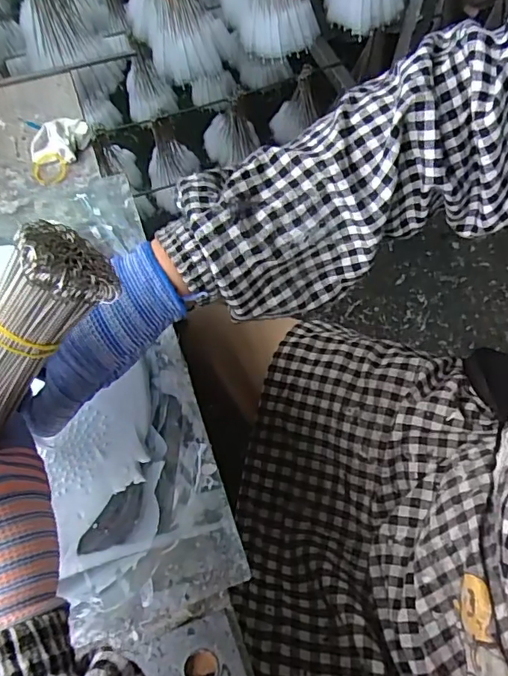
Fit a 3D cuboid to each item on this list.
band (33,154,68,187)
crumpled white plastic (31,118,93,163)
[{"bbox_3d":[-0.188,-0.153,0.472,0.031,0.004,0.032,0,80,-1],"label":"band"},{"bbox_3d":[-0.178,-0.183,0.475,0.054,0.023,0.034,6,63,0],"label":"crumpled white plastic"}]

